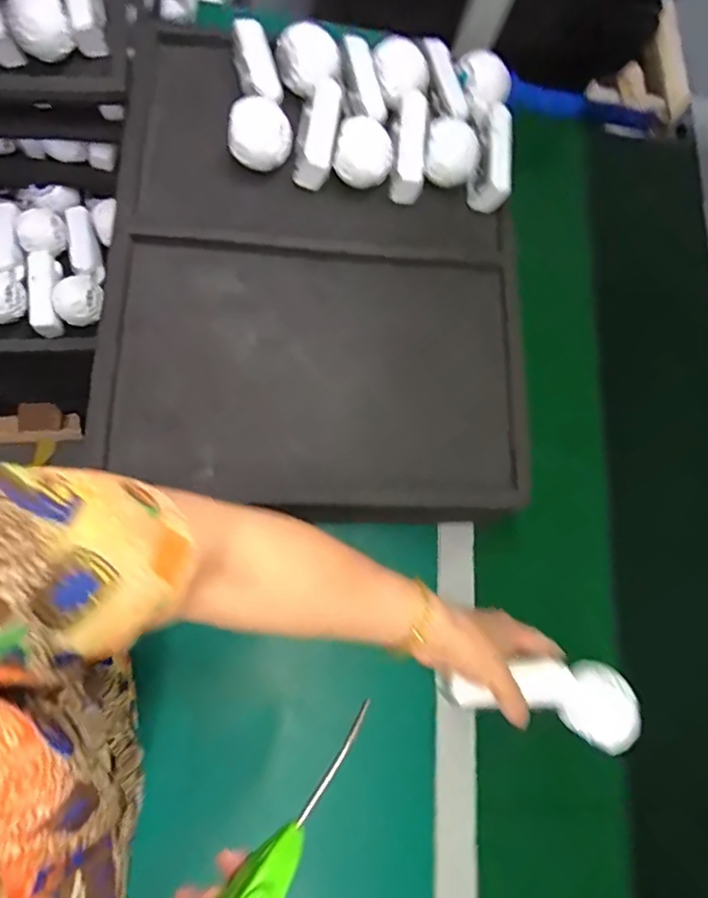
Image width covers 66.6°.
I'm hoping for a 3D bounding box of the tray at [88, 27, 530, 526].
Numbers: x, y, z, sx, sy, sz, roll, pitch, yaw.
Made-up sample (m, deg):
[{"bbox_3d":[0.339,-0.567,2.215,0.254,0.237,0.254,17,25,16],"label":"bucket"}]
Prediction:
[{"bbox_3d":[-0.032,-0.176,0.586,0.407,0.065,0.495,3,77,-9],"label":"tray"}]

